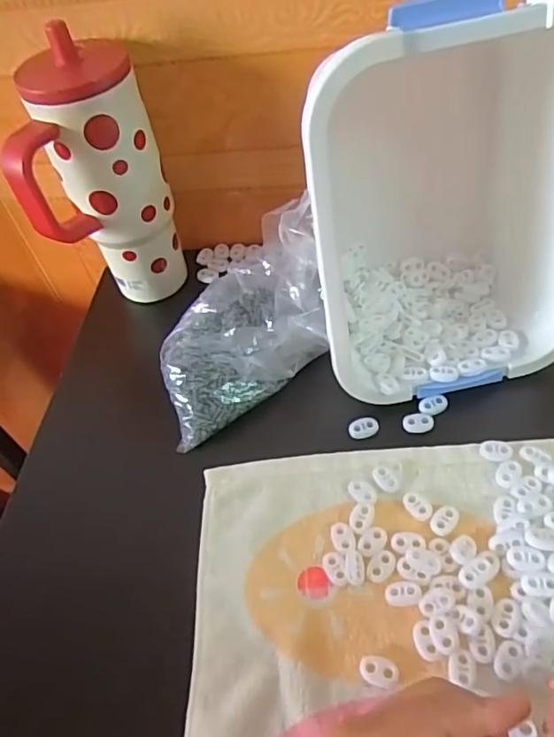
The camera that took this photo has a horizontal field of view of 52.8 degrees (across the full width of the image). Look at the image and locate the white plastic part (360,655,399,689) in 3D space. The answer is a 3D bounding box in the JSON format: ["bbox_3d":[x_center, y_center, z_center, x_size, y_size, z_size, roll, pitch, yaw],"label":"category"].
[{"bbox_3d":[0.060,0.177,0.326,0.022,0.006,0.016,17,57,21],"label":"white plastic part"}]

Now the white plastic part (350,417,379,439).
[{"bbox_3d":[0.067,0.046,0.432,0.023,0.007,0.014,-20,52,-7],"label":"white plastic part"}]

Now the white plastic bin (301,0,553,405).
[{"bbox_3d":[0.116,-0.125,0.422,0.201,0.269,0.160,-16,38,1],"label":"white plastic bin"}]

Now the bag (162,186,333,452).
[{"bbox_3d":[-0.036,-0.036,0.444,0.145,0.101,0.105,-25,50,-8],"label":"bag"}]

